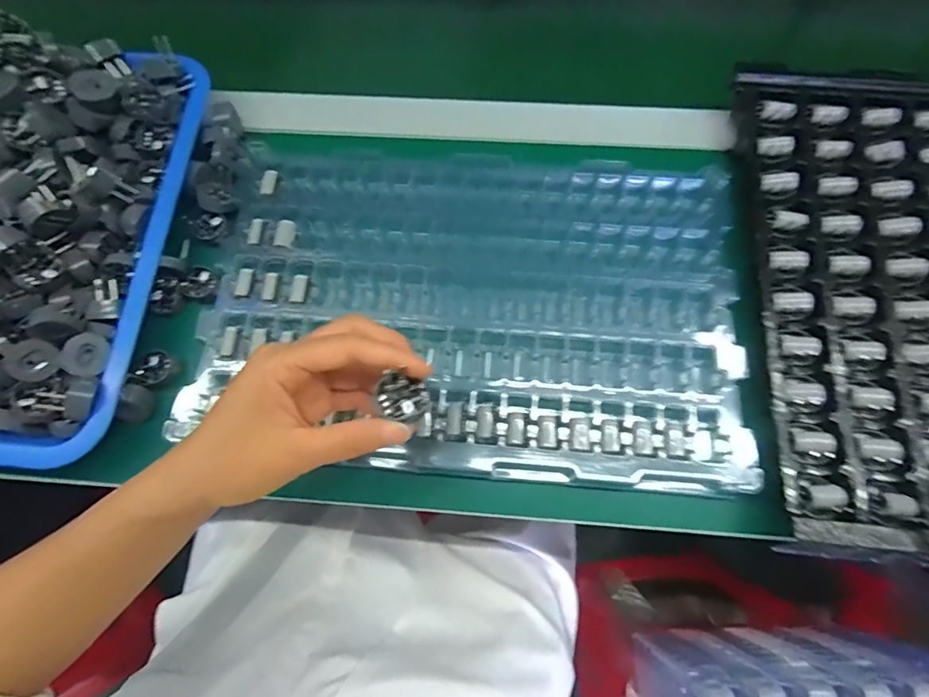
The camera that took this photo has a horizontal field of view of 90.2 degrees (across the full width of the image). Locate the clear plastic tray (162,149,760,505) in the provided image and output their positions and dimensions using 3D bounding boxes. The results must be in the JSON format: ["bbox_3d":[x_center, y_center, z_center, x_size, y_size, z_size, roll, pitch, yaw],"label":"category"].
[{"bbox_3d":[0.006,-0.037,0.328,0.370,0.021,0.233,4,71,3],"label":"clear plastic tray"}]

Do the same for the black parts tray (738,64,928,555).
[{"bbox_3d":[0.307,-0.045,0.314,0.206,0.024,0.339,4,71,3],"label":"black parts tray"}]

